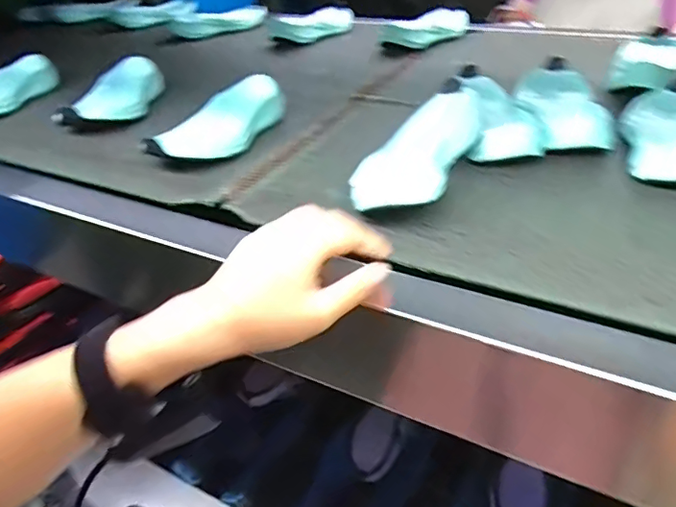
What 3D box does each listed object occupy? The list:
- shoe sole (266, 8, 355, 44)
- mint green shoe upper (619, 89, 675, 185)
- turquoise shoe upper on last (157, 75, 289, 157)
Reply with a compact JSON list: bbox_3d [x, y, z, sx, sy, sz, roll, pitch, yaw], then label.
[{"bbox_3d":[-0.045,-0.409,0.964,0.089,0.036,0.197,16,39,28],"label":"shoe sole"},{"bbox_3d":[0.317,-0.115,0.514,0.085,0.038,0.182,13,38,24],"label":"mint green shoe upper"},{"bbox_3d":[-0.118,-0.135,0.583,0.056,0.060,0.180,19,41,31],"label":"turquoise shoe upper on last"}]

